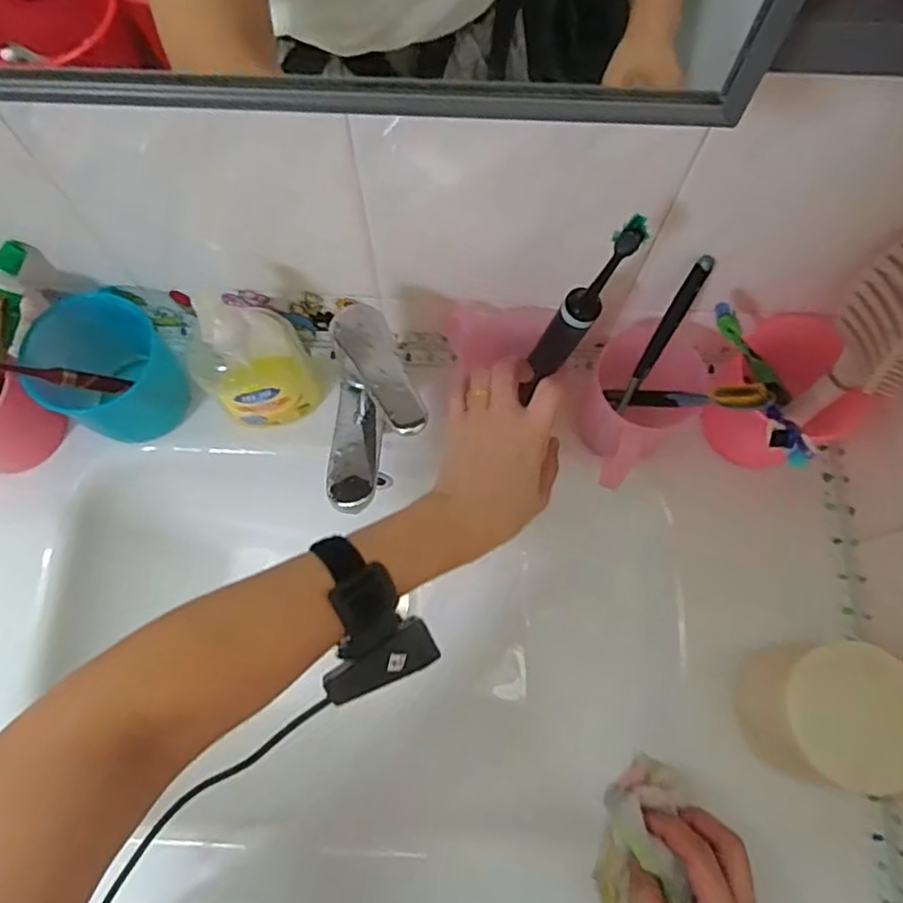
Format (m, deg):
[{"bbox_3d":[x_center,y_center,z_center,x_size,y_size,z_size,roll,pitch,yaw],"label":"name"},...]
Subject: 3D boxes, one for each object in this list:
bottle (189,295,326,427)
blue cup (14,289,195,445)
[{"bbox_3d":[-0.155,-0.072,0.513,0.090,0.150,0.066,-27,73,-8],"label":"bottle"},{"bbox_3d":[-0.282,-0.068,0.539,0.095,0.091,0.087,0,71,1],"label":"blue cup"}]

